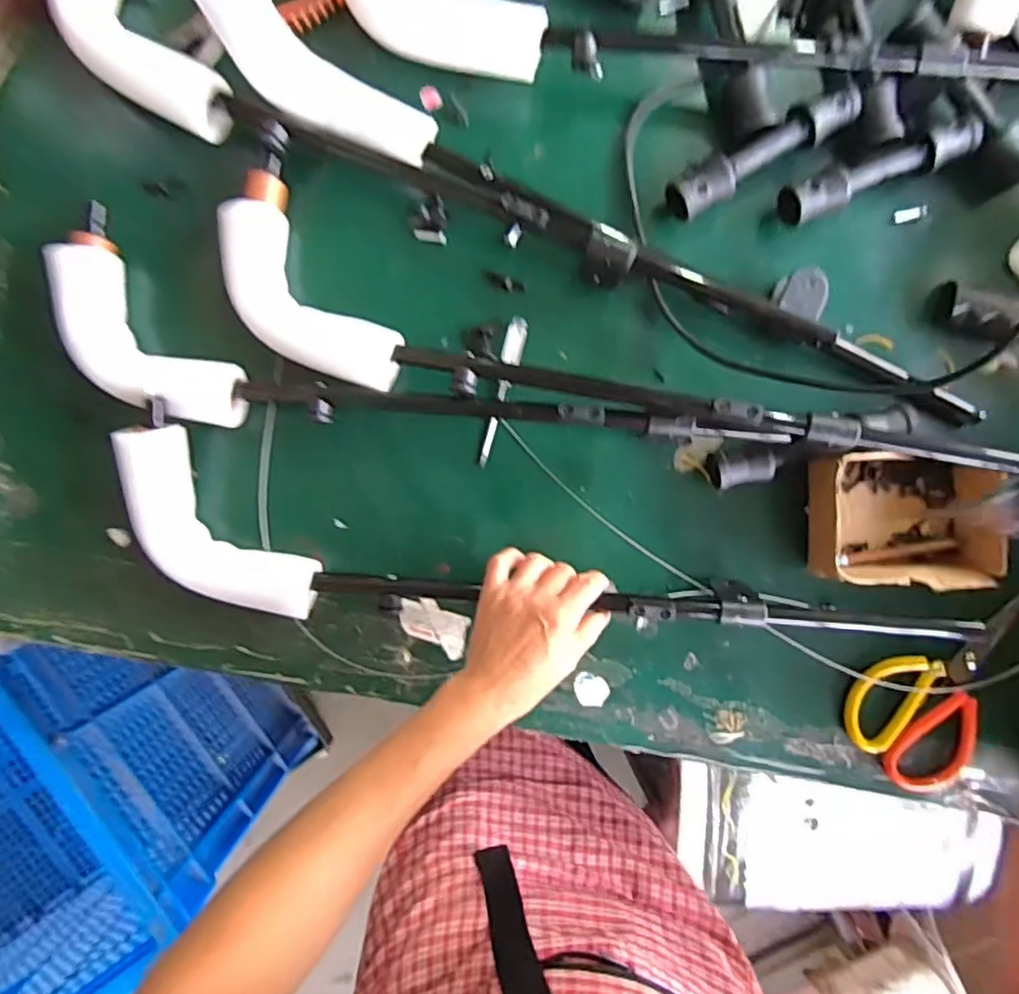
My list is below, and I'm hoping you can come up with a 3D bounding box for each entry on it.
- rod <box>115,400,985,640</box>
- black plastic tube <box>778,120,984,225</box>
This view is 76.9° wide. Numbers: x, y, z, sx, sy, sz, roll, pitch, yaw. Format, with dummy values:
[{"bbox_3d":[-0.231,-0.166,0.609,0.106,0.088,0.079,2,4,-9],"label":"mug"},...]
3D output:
[{"bbox_3d":[0.031,0.047,0.519,0.673,0.058,0.152,6,92,-1],"label":"rod"},{"bbox_3d":[0.304,-0.270,0.535,0.163,0.038,0.034,-24,93,-1],"label":"black plastic tube"}]

